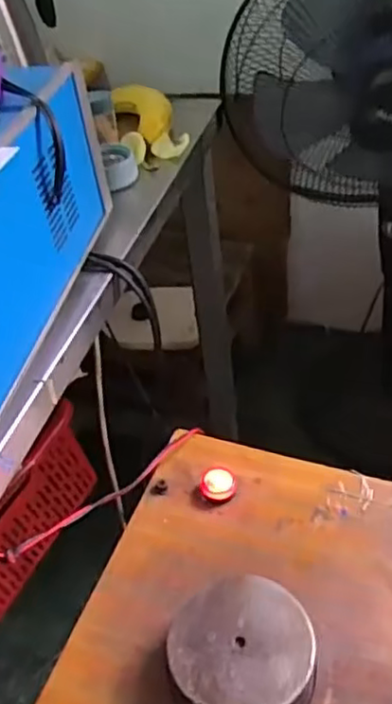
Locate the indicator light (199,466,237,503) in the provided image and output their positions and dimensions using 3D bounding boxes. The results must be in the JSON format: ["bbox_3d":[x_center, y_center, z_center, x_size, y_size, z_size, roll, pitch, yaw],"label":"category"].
[{"bbox_3d":[0.018,0.109,0.549,0.029,0.013,0.030,-4,42,4],"label":"indicator light"}]

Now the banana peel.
[{"bbox_3d":[-0.058,-0.276,0.796,0.070,0.038,0.165,-13,42,-5],"label":"banana peel"}]

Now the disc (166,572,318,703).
[{"bbox_3d":[0.031,0.197,0.429,0.088,0.039,0.088,-4,42,4],"label":"disc"}]

